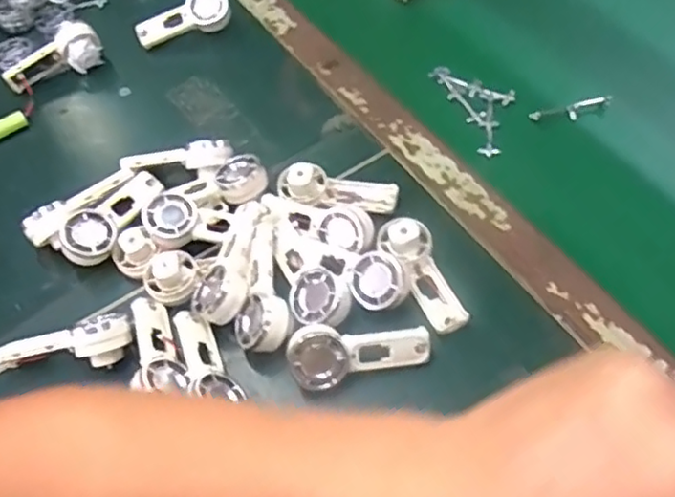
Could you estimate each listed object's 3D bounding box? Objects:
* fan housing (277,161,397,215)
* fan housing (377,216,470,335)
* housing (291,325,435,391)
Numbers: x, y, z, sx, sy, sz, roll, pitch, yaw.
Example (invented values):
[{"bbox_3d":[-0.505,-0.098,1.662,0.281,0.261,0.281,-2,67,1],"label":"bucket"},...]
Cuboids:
[{"bbox_3d":[0.000,-0.048,0.506,0.094,0.029,0.032,5,56,9],"label":"fan housing"},{"bbox_3d":[0.063,0.018,0.459,0.033,0.019,0.090,-24,70,-11],"label":"fan housing"},{"bbox_3d":[0.015,0.068,0.421,0.093,0.025,0.035,-8,55,0],"label":"housing"}]

